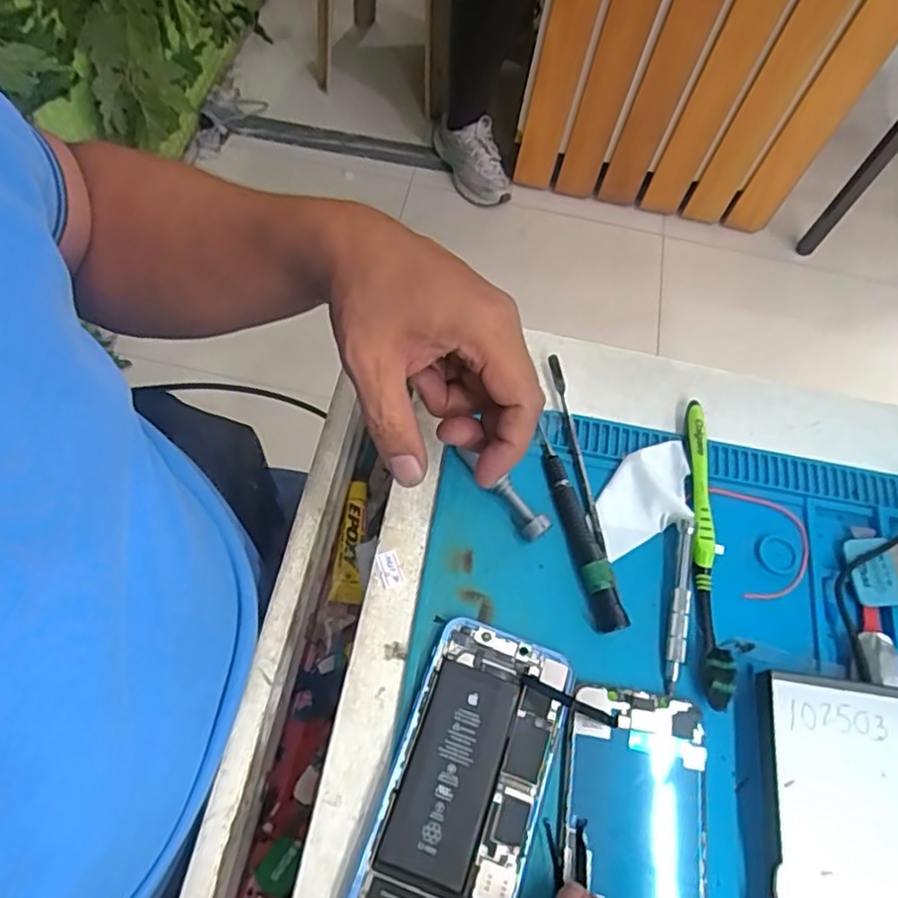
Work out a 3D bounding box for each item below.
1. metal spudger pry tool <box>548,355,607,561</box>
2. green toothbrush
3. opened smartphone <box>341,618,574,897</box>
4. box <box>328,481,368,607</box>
[{"bbox_3d":[0.079,0.002,0.398,0.008,0.011,0.136,-6,64,-6],"label":"metal spudger pry tool"},{"bbox_3d":[0.148,0.053,0.377,0.014,0.016,0.182,6,63,0],"label":"green toothbrush"},{"bbox_3d":[0.009,0.165,0.319,0.075,0.008,0.147,20,64,7],"label":"opened smartphone"},{"bbox_3d":[-0.070,0.066,0.462,0.021,0.014,0.086,5,64,-3],"label":"box"}]

